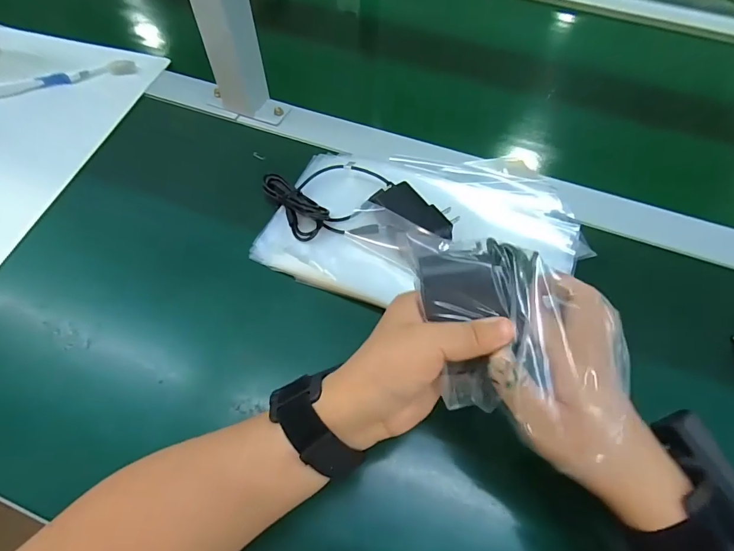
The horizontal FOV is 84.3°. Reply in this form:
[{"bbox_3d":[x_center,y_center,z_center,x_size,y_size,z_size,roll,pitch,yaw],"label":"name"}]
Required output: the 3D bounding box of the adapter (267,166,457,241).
[{"bbox_3d":[-0.014,-0.070,0.389,0.188,0.045,0.087,11,60,5],"label":"adapter"}]

